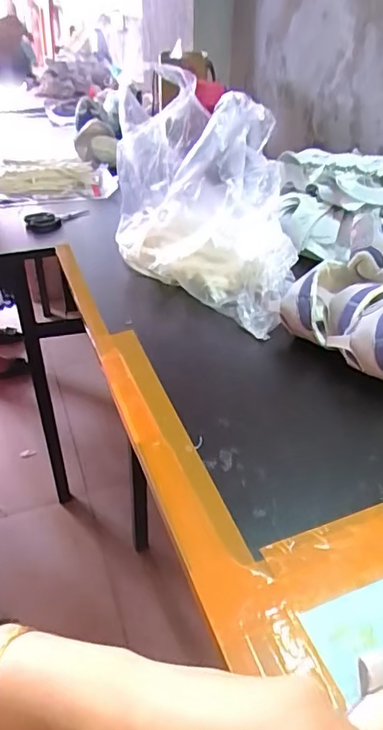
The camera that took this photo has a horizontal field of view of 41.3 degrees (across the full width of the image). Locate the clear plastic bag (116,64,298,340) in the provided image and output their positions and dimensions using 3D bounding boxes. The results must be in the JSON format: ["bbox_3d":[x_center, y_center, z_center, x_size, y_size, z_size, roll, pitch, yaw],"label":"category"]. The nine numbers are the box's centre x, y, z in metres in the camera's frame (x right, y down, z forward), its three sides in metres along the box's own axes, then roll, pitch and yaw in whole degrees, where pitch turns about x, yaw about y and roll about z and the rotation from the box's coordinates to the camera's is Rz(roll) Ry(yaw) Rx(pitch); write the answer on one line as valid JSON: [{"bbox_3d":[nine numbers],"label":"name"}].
[{"bbox_3d":[0.013,-0.236,0.678,0.237,0.209,0.400,0,35,1],"label":"clear plastic bag"}]

